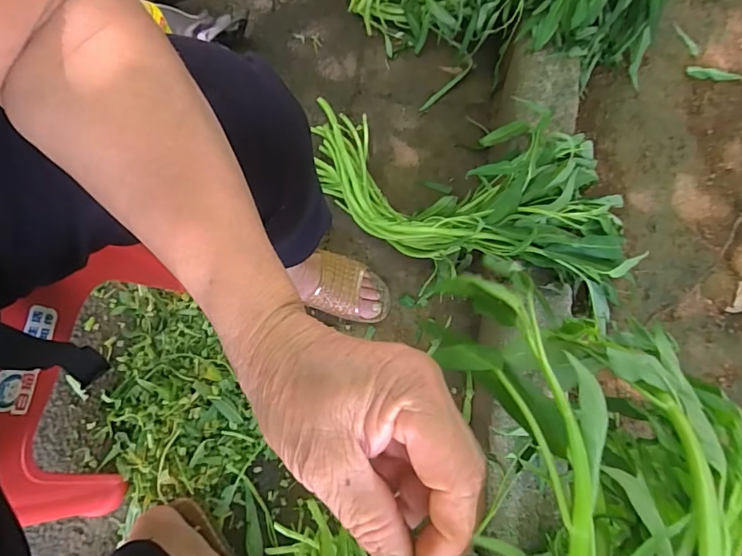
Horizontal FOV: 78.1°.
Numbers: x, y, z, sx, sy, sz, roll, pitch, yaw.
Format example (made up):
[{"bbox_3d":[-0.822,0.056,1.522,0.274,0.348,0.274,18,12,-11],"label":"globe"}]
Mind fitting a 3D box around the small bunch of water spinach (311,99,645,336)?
[{"bbox_3d":[0.141,-0.140,0.718,0.508,0.144,0.225,18,71,22],"label":"small bunch of water spinach"}]

